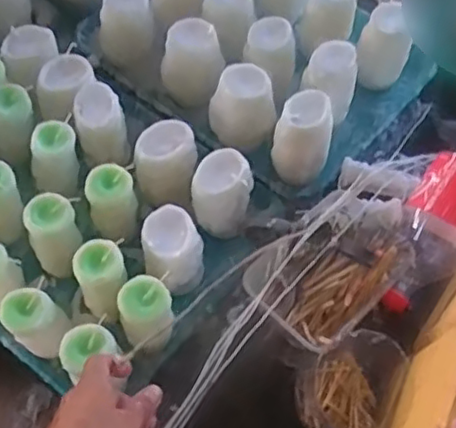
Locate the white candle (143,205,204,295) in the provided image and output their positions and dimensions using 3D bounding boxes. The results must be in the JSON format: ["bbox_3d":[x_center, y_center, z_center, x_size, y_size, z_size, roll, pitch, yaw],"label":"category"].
[{"bbox_3d":[-0.064,0.044,0.730,0.067,0.083,0.078,-28,67,-18],"label":"white candle"}]

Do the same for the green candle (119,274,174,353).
[{"bbox_3d":[-0.087,0.113,0.694,0.052,0.102,0.059,-17,64,-13],"label":"green candle"}]

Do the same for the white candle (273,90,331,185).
[{"bbox_3d":[0.095,-0.094,0.805,0.071,0.095,0.079,20,62,7],"label":"white candle"}]

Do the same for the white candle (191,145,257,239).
[{"bbox_3d":[-0.006,-0.023,0.772,0.067,0.090,0.071,19,62,6],"label":"white candle"}]

